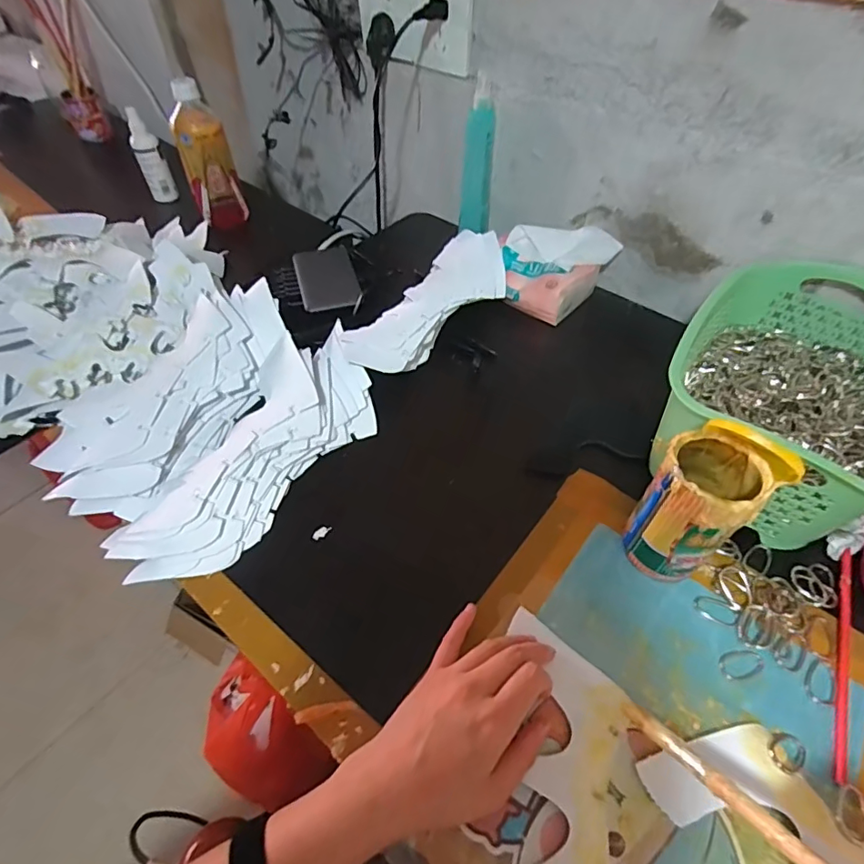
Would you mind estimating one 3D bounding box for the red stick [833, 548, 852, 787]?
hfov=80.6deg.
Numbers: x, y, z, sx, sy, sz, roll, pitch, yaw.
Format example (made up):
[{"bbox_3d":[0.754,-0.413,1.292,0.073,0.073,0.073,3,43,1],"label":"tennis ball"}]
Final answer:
[{"bbox_3d":[0.311,0.168,0.384,0.009,0.006,0.184,24,54,17],"label":"red stick"}]

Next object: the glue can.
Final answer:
[{"bbox_3d":[0.198,0.055,0.386,0.065,0.148,0.065,0,51,-1],"label":"glue can"}]

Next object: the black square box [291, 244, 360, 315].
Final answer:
[{"bbox_3d":[-0.134,-0.198,0.649,0.072,0.014,0.133,-13,52,-11],"label":"black square box"}]

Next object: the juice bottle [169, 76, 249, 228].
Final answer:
[{"bbox_3d":[-0.318,-0.384,0.722,0.069,0.170,0.058,-17,53,-14],"label":"juice bottle"}]

